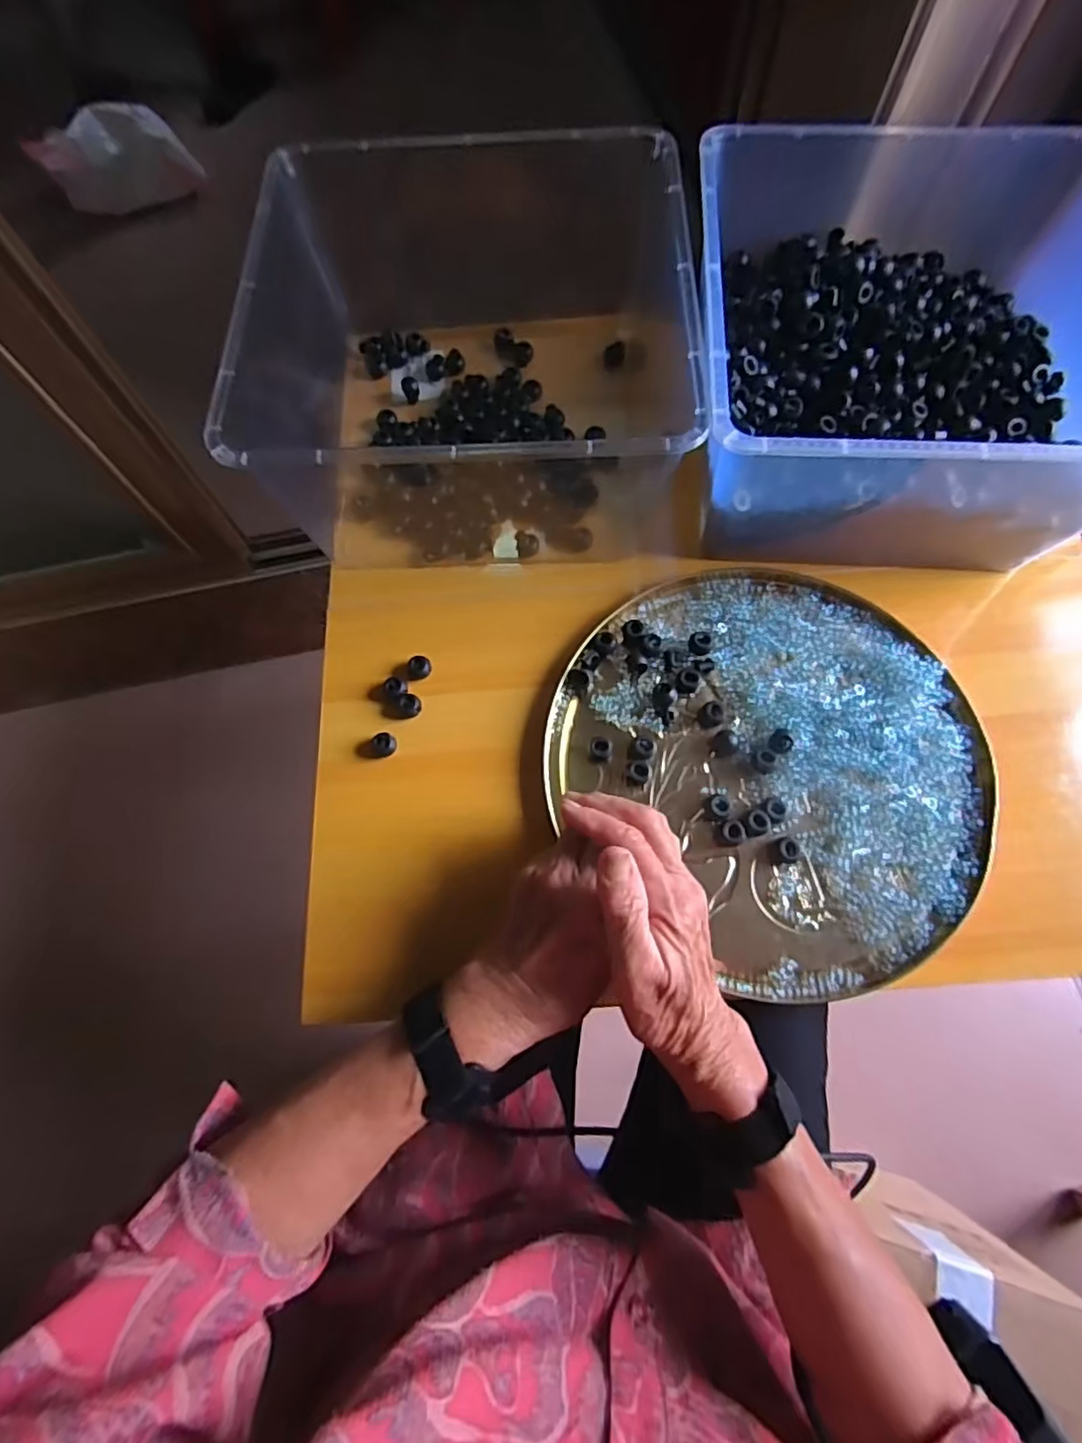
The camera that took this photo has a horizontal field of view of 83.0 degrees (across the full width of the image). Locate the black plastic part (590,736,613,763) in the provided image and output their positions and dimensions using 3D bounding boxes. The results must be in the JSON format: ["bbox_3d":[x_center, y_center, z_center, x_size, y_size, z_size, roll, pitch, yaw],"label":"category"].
[{"bbox_3d":[0.042,0.020,0.429,0.016,0.010,0.017,0,71,1],"label":"black plastic part"}]

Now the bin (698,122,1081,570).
[{"bbox_3d":[0.261,-0.294,0.464,0.298,0.138,0.351,2,71,2],"label":"bin"}]

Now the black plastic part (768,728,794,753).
[{"bbox_3d":[0.166,0.013,0.420,0.017,0.010,0.017,0,71,1],"label":"black plastic part"}]

